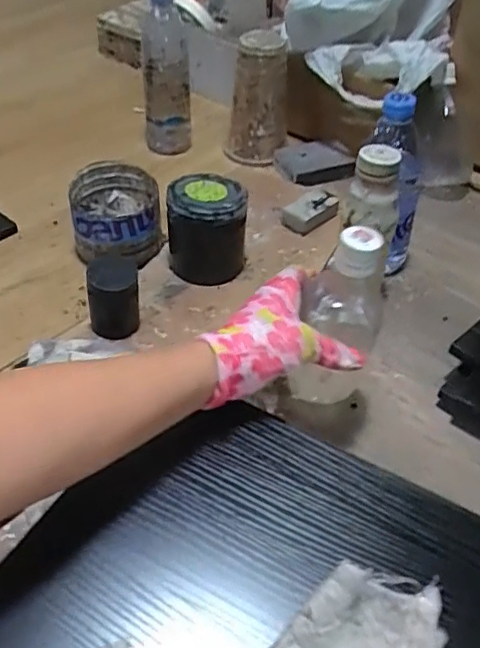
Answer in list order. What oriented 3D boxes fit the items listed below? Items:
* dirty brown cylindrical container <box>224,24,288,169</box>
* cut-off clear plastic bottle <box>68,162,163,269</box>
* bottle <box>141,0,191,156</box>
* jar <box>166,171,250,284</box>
[{"bbox_3d":[0.027,-0.308,0.837,0.077,0.156,0.079,5,45,0],"label":"dirty brown cylindrical container"},{"bbox_3d":[-0.141,-0.119,0.703,0.098,0.083,0.099,-7,46,-11],"label":"cut-off clear plastic bottle"},{"bbox_3d":[-0.098,-0.332,0.812,0.060,0.218,0.053,-2,45,-6],"label":"bottle"},{"bbox_3d":[-0.036,-0.104,0.674,0.081,0.103,0.075,2,45,-2],"label":"jar"}]

